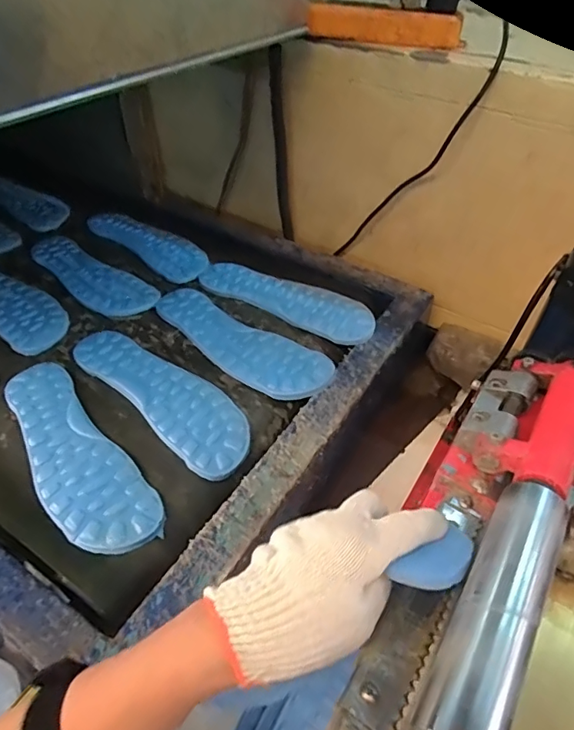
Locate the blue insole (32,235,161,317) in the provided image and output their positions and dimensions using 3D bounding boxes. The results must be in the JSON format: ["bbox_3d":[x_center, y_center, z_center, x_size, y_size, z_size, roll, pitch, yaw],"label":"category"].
[{"bbox_3d":[-0.287,-0.132,0.717,0.250,0.013,0.073,31,52,27],"label":"blue insole"}]

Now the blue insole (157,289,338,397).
[{"bbox_3d":[-0.065,-0.030,0.612,0.257,0.010,0.089,28,51,24],"label":"blue insole"}]

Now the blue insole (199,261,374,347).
[{"bbox_3d":[-0.003,-0.093,0.672,0.255,0.011,0.084,22,49,20],"label":"blue insole"}]

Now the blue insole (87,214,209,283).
[{"bbox_3d":[-0.216,-0.192,0.790,0.258,0.014,0.078,34,54,29],"label":"blue insole"}]

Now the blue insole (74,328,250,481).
[{"bbox_3d":[-0.139,0.024,0.554,0.256,0.011,0.082,33,53,30],"label":"blue insole"}]

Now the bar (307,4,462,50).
[{"bbox_3d":[0.111,-0.390,0.578,0.171,0.033,0.023,11,46,10],"label":"bar"}]

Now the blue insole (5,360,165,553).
[{"bbox_3d":[-0.217,0.081,0.496,0.080,0.011,0.261,-30,51,-27],"label":"blue insole"}]

